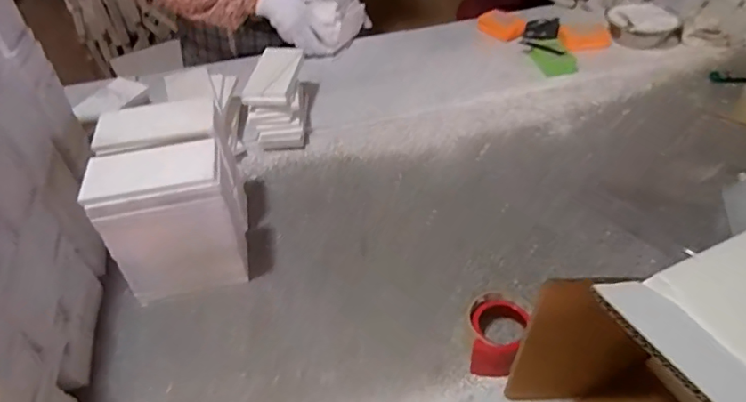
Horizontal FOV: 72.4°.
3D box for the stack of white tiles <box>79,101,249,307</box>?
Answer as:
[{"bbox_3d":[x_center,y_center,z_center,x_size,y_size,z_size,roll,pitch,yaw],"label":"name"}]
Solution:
[{"bbox_3d":[-0.258,0.004,0.676,0.148,0.202,0.163,-11,44,-6],"label":"stack of white tiles"}]

